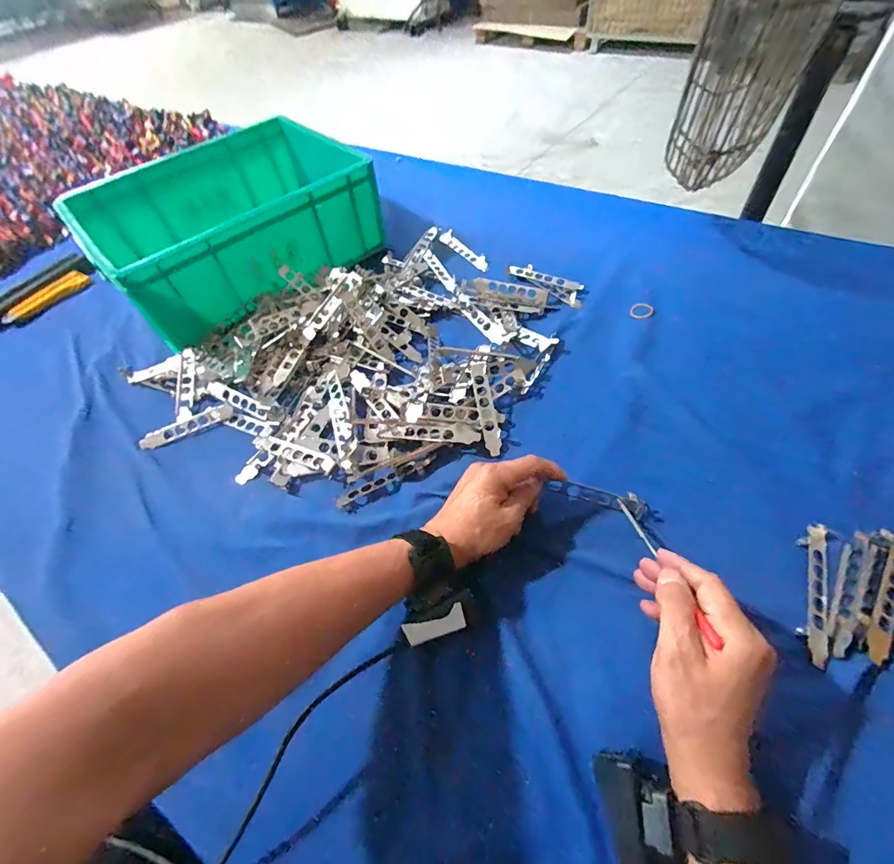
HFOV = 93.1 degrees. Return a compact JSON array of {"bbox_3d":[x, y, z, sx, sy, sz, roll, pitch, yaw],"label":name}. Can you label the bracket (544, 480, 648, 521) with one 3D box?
[{"bbox_3d":[0.151,0.065,0.427,0.103,0.011,0.020,14,58,0],"label":"bracket"}]

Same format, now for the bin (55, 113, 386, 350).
[{"bbox_3d":[-0.352,-0.350,0.699,0.392,0.124,0.331,-39,61,-19],"label":"bin"}]

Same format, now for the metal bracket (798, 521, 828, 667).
[{"bbox_3d":[0.315,0.136,0.361,0.021,0.010,0.123,19,60,17],"label":"metal bracket"}]

